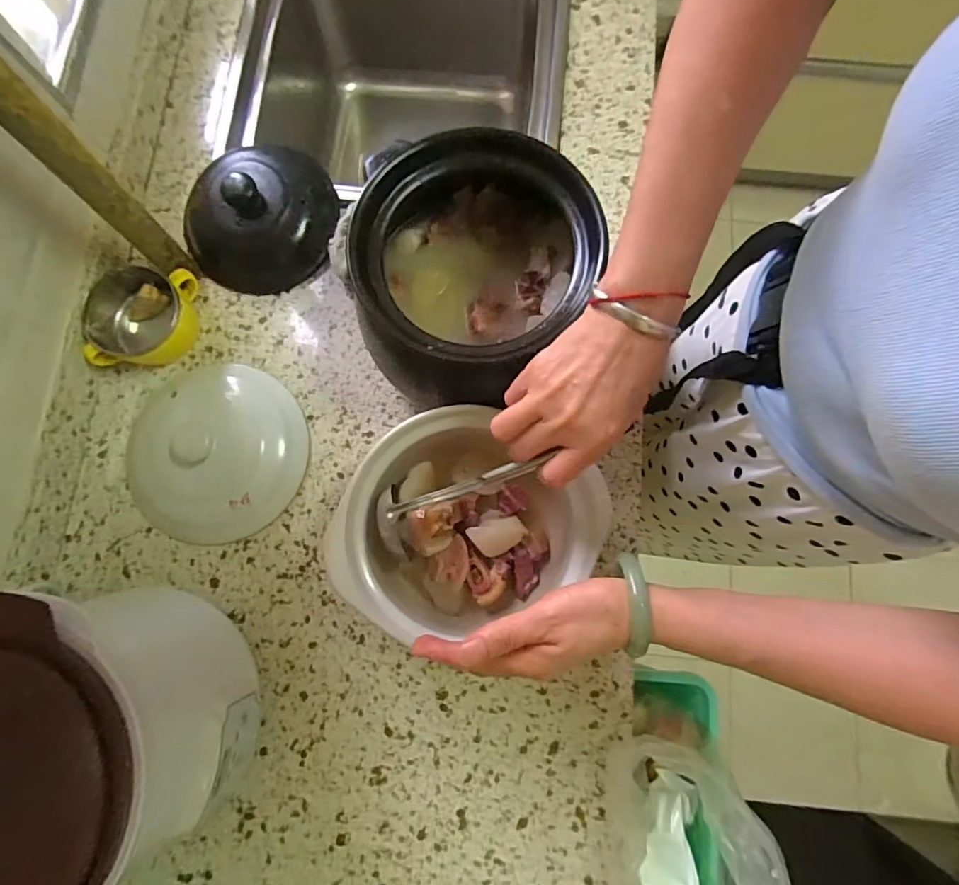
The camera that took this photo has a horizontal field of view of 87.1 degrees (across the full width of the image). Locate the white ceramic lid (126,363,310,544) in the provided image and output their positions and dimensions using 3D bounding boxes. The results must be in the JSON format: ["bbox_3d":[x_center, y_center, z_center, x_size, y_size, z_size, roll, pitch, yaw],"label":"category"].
[{"bbox_3d":[-0.276,0.005,0.506,0.180,0.053,0.180,0,80,0],"label":"white ceramic lid"}]

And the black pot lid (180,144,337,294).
[{"bbox_3d":[-0.250,-0.256,0.560,0.164,0.069,0.155,-3,80,0],"label":"black pot lid"}]

